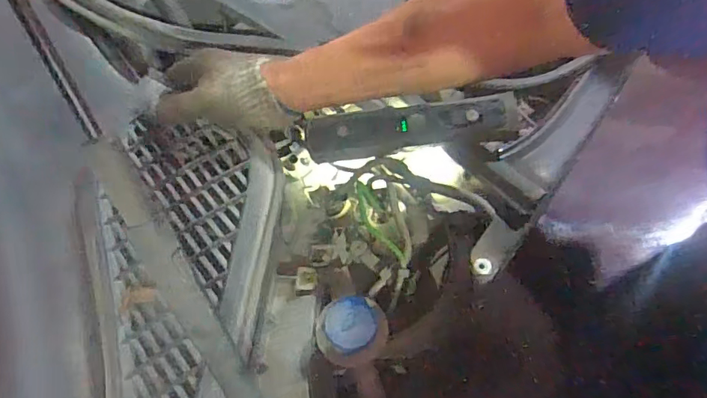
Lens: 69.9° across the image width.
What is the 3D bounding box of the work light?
[{"bbox_3d":[0.062,-0.082,0.560,0.226,0.039,0.045,-6,60,1],"label":"work light"}]

